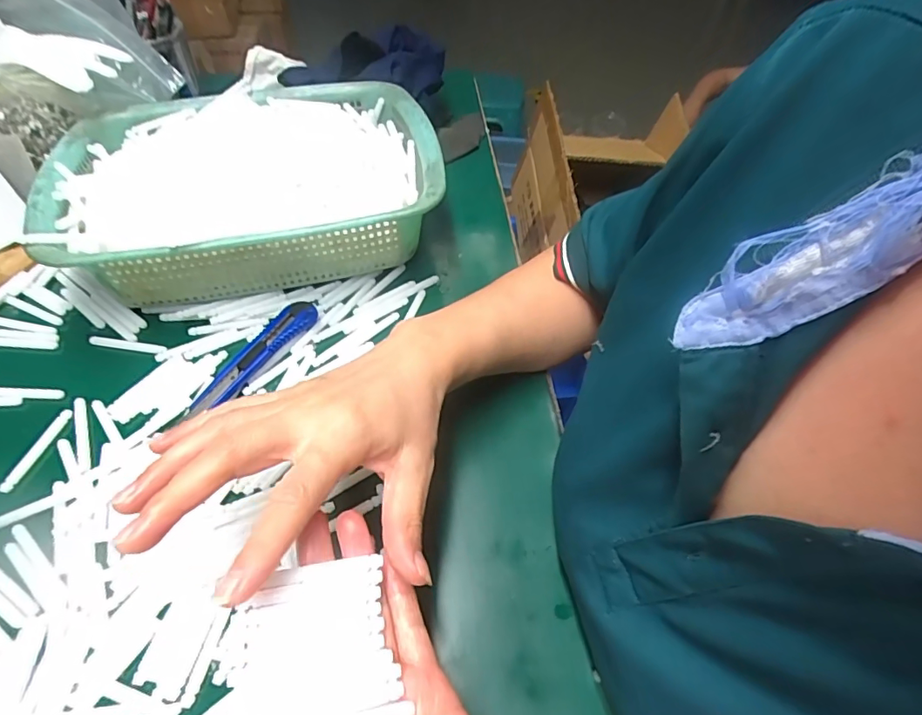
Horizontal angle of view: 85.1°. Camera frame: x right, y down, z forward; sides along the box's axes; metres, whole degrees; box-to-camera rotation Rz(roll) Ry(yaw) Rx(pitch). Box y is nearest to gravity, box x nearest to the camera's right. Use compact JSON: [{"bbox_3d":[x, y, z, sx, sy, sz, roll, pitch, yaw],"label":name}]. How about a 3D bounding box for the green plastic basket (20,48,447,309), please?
[{"bbox_3d":[-0.173,-0.142,0.435,0.300,0.088,0.230,-10,52,-11],"label":"green plastic basket"}]

